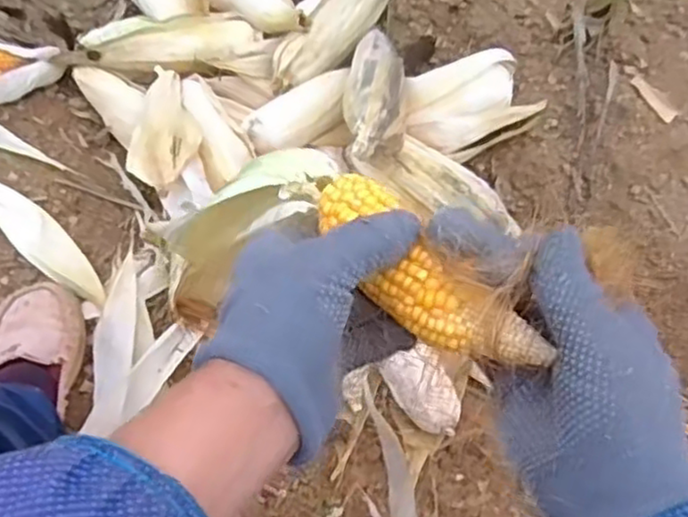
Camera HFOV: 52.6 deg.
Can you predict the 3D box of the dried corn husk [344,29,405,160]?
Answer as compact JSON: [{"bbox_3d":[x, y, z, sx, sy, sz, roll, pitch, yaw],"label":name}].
[{"bbox_3d":[0.033,-0.182,0.732,0.058,0.035,0.181,5,51,3],"label":"dried corn husk"}]

